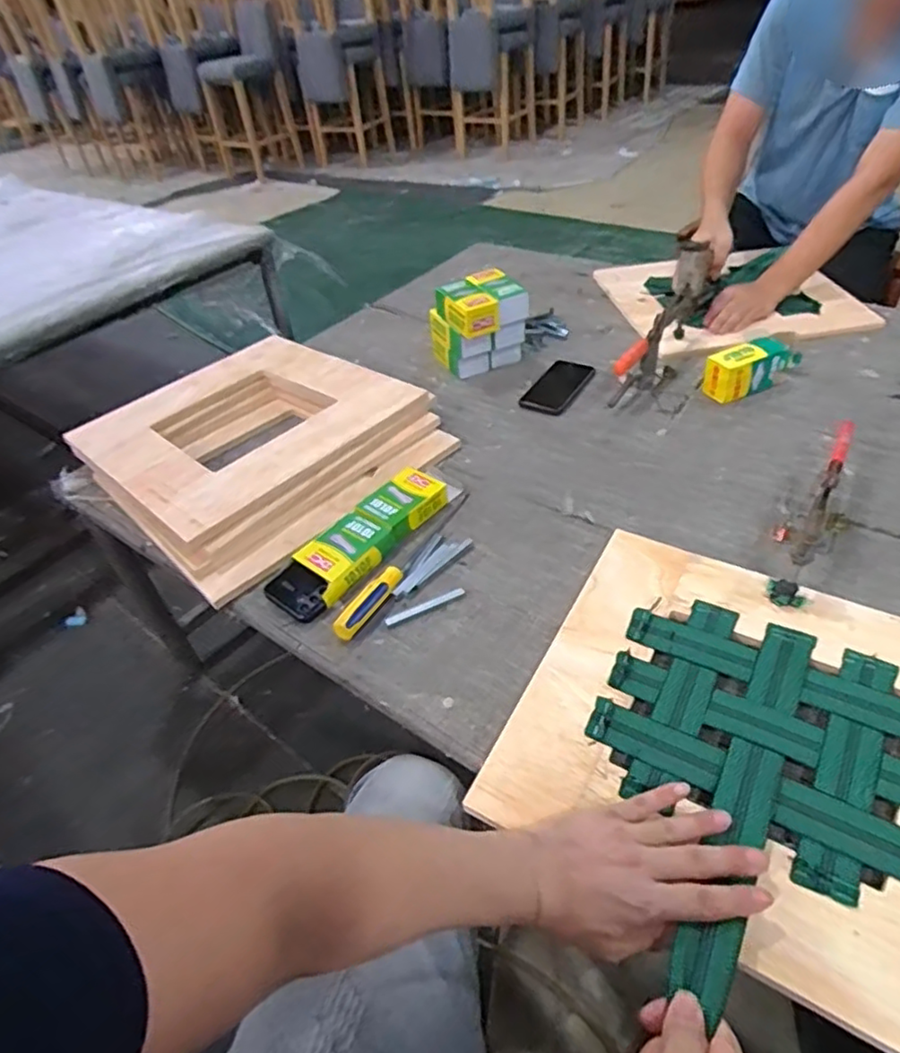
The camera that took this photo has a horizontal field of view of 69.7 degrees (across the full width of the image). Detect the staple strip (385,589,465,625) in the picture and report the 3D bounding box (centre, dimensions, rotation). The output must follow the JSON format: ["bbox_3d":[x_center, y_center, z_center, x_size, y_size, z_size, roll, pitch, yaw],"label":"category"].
[{"bbox_3d":[-0.030,0.095,0.771,0.100,0.004,0.012,-20,43,-14],"label":"staple strip"}]

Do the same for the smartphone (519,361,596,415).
[{"bbox_3d":[0.190,-0.247,1.128,0.083,0.015,0.150,22,49,29],"label":"smartphone"}]

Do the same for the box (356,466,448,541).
[{"bbox_3d":[-0.064,-0.037,0.909,0.081,0.034,0.123,25,51,31],"label":"box"}]

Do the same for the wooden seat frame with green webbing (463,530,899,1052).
[{"bbox_3d":[0.284,0.192,0.590,0.419,0.031,0.420,20,48,27],"label":"wooden seat frame with green webbing"}]

